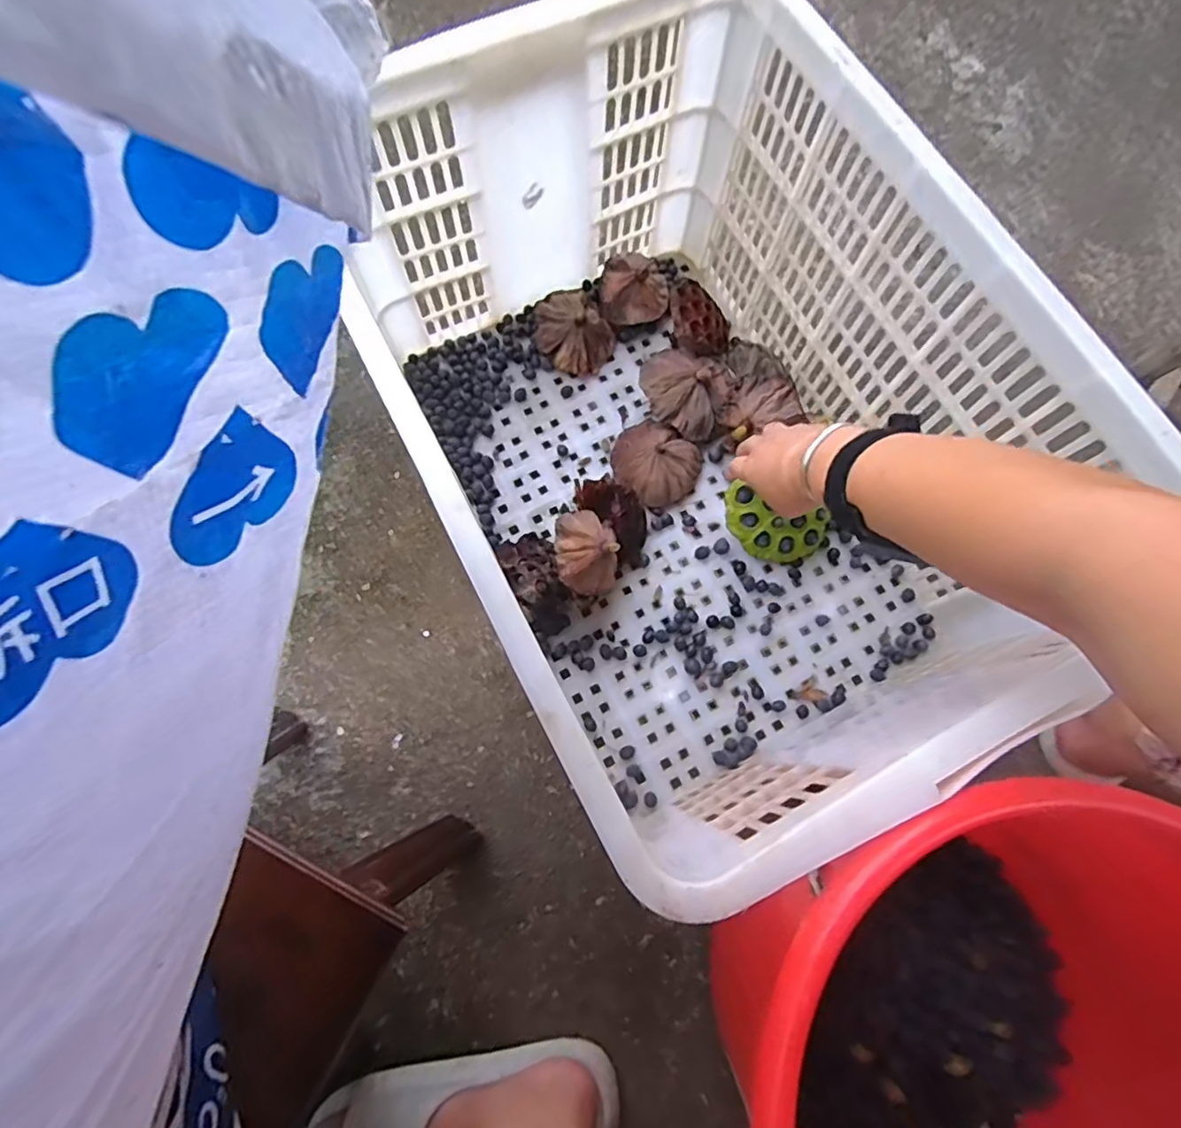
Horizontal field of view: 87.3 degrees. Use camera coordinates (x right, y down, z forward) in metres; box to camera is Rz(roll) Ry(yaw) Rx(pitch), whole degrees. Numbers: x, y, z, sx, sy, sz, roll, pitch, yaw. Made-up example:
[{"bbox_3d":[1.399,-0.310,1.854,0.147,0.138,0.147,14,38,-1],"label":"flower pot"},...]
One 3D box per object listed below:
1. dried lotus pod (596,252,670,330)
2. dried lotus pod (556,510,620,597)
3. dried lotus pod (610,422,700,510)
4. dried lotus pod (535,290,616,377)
[{"bbox_3d":[0.049,-0.318,0.708,0.077,0.052,0.089,-6,72,-4],"label":"dried lotus pod"},{"bbox_3d":[-0.003,-0.012,0.572,0.056,0.046,0.079,-6,74,-2],"label":"dried lotus pod"},{"bbox_3d":[0.067,-0.106,0.656,0.096,0.038,0.092,26,73,6],"label":"dried lotus pod"},{"bbox_3d":[-0.017,-0.264,0.694,0.085,0.056,0.087,1,72,-2],"label":"dried lotus pod"}]

